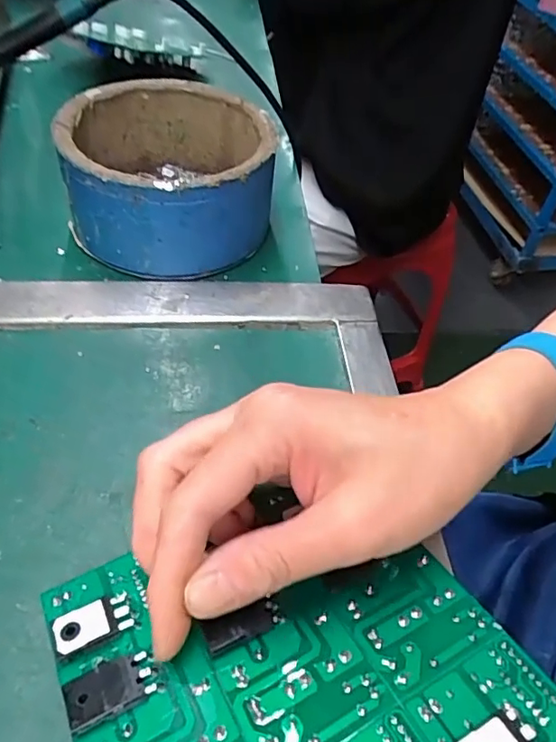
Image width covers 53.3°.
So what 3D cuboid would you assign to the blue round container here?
[{"bbox_3d":[-0.064,-0.116,0.334,0.113,0.063,0.118,3,49,-4],"label":"blue round container"}]

